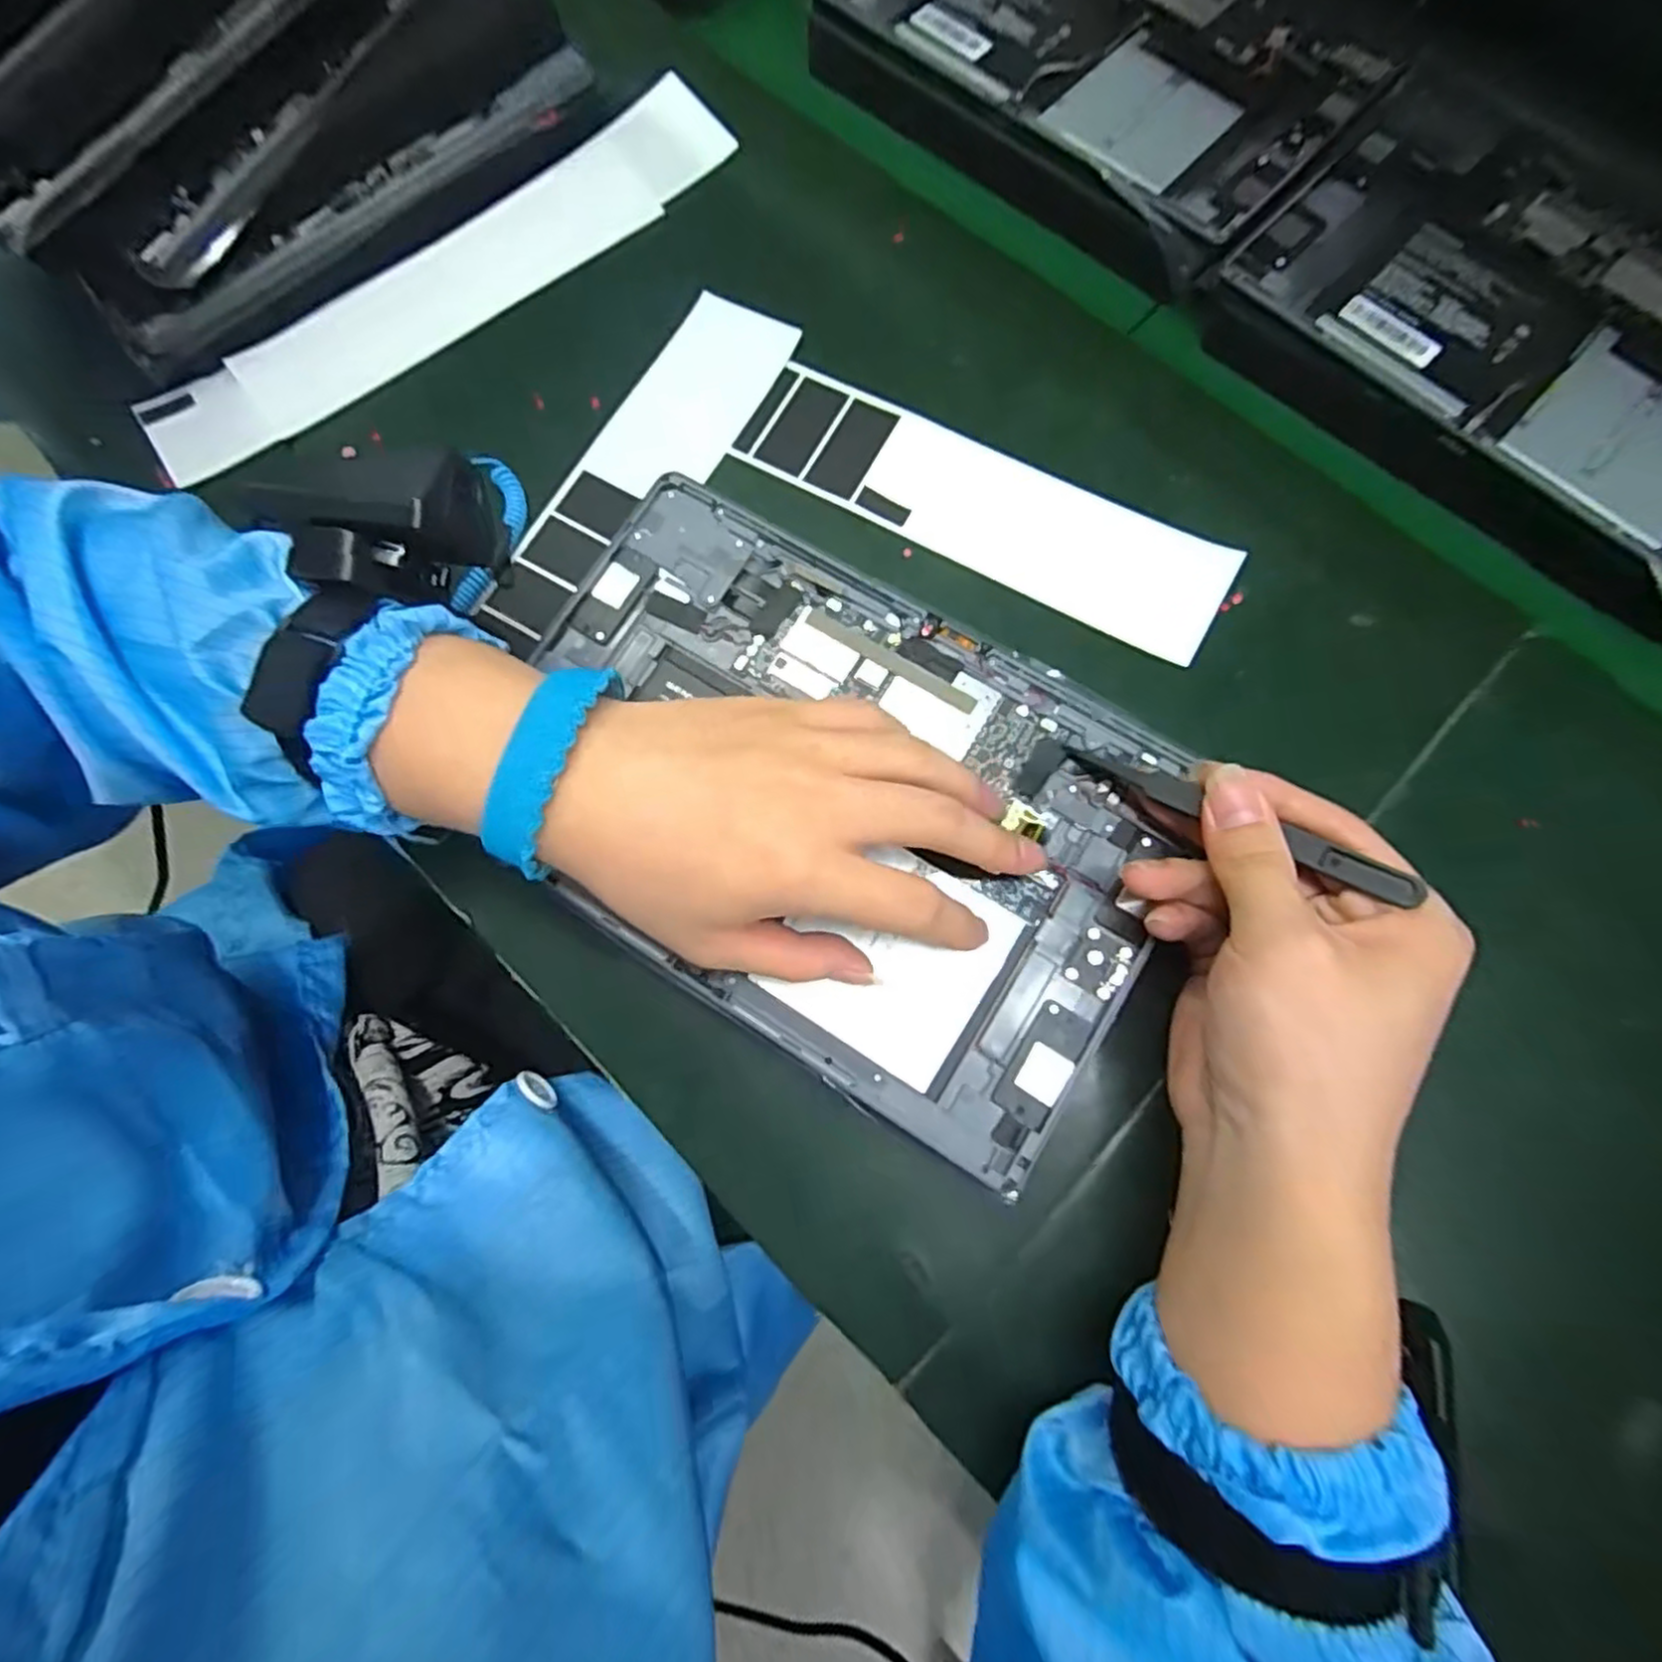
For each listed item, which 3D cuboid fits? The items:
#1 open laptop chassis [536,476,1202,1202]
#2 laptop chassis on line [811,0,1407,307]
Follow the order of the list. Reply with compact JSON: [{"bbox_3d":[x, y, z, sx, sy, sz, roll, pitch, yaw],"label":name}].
[{"bbox_3d":[-0.001,-0.014,0.269,0.255,0.016,0.164,33,77,8],"label":"open laptop chassis"},{"bbox_3d":[0.128,-0.388,0.371,0.257,0.025,0.173,42,81,10],"label":"laptop chassis on line"}]

